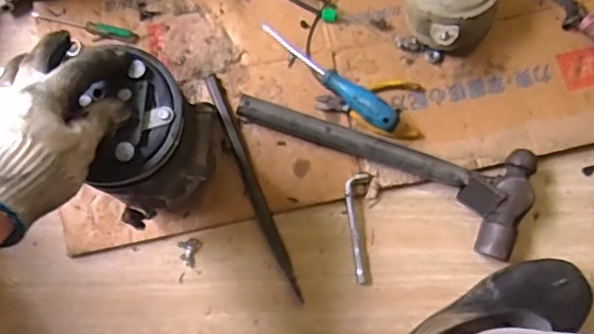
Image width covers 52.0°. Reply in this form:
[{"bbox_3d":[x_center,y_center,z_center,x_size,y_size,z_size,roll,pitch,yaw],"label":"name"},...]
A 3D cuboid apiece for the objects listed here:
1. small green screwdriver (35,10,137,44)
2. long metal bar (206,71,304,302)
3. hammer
[{"bbox_3d":[-0.250,-0.166,0.711,0.133,0.012,0.018,16,78,4],"label":"small green screwdriver"},{"bbox_3d":[-0.050,0.019,0.667,0.016,0.011,0.262,-21,77,-4],"label":"long metal bar"},{"bbox_3d":[0.096,-0.019,0.660,0.320,0.035,0.111,25,79,6],"label":"hammer"}]

